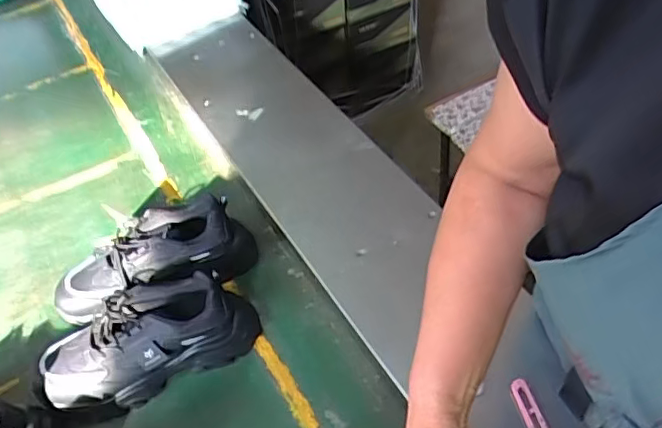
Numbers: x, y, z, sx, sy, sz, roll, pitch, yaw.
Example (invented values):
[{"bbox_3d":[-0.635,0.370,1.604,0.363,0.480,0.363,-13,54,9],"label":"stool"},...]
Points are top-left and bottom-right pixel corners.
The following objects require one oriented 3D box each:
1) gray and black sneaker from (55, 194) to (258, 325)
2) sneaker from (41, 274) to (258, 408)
[{"bbox_3d":[-0.265,0.080,0.874,0.301,0.136,0.102,-21,50,-12],"label":"gray and black sneaker"},{"bbox_3d":[-0.246,0.175,0.785,0.291,0.108,0.111,-24,51,-14],"label":"sneaker"}]

